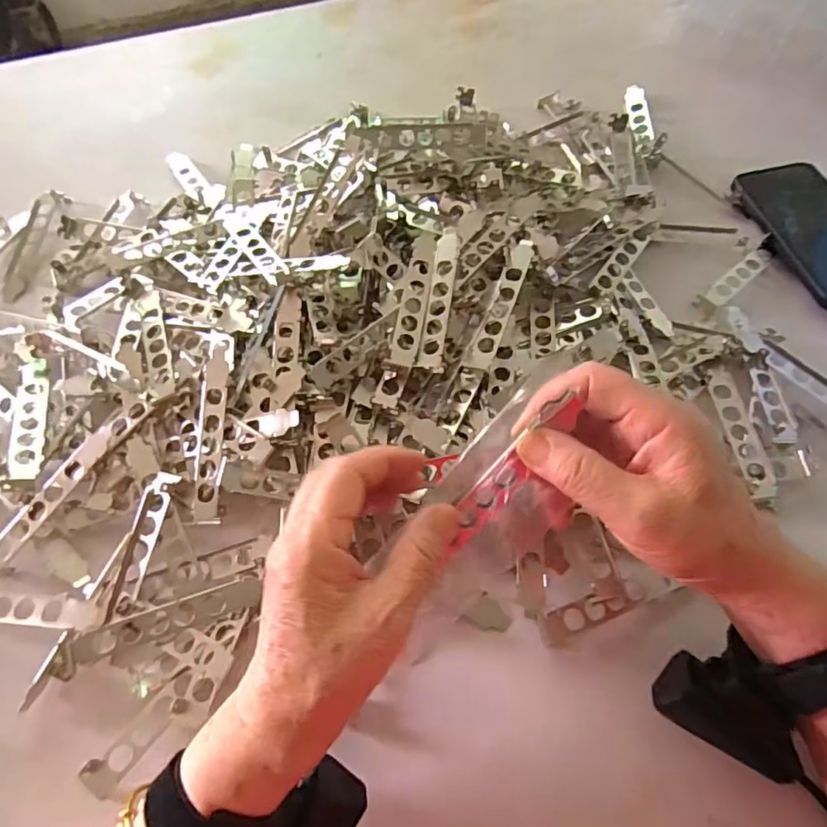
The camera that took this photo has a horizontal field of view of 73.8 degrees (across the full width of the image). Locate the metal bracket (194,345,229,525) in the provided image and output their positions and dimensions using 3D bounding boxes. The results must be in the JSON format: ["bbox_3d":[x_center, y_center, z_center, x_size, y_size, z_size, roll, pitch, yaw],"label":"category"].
[{"bbox_3d":[-0.138,0.013,0.374,0.021,0.012,0.121,-1,78,1],"label":"metal bracket"}]

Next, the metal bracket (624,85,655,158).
[{"bbox_3d":[0.227,-0.293,0.552,0.022,0.009,0.112,-4,63,18],"label":"metal bracket"}]

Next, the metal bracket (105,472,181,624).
[{"bbox_3d":[-0.179,0.086,0.360,0.020,0.010,0.096,15,80,9],"label":"metal bracket"}]

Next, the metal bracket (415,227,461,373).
[{"bbox_3d":[0.021,-0.088,0.414,0.019,0.008,0.122,3,71,18],"label":"metal bracket"}]

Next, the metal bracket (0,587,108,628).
[{"bbox_3d":[-0.252,0.122,0.349,0.112,0.017,0.020,4,63,3],"label":"metal bracket"}]

